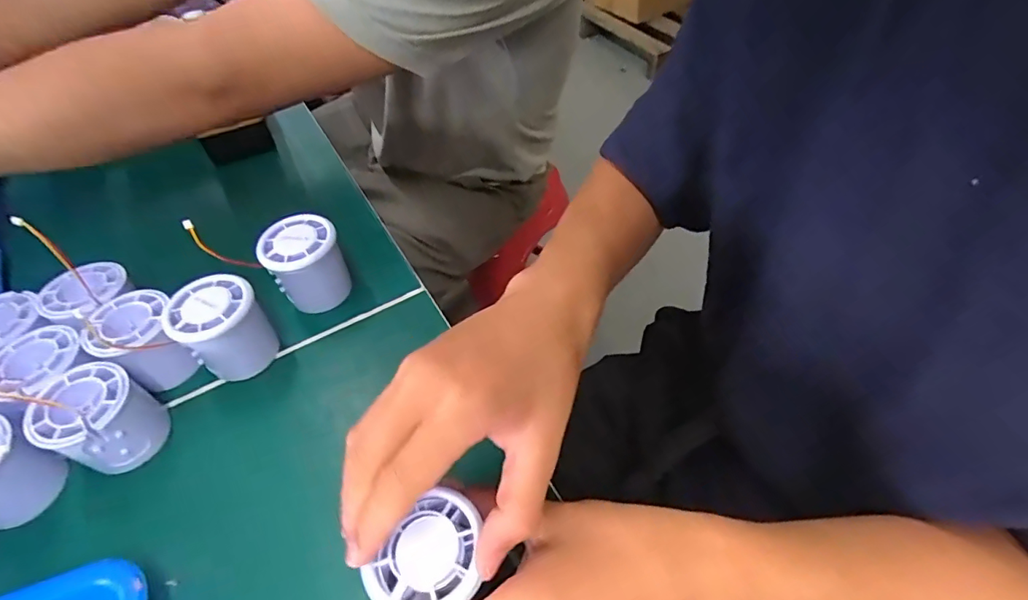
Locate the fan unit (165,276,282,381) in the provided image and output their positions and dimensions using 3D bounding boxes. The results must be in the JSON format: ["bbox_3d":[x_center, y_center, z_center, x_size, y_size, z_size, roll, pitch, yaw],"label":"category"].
[{"bbox_3d":[-0.203,0.022,0.358,0.056,0.058,0.053,34,60,27],"label":"fan unit"}]

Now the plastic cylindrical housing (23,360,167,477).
[{"bbox_3d":[-0.262,0.076,0.320,0.052,0.058,0.053,-2,50,2],"label":"plastic cylindrical housing"}]

